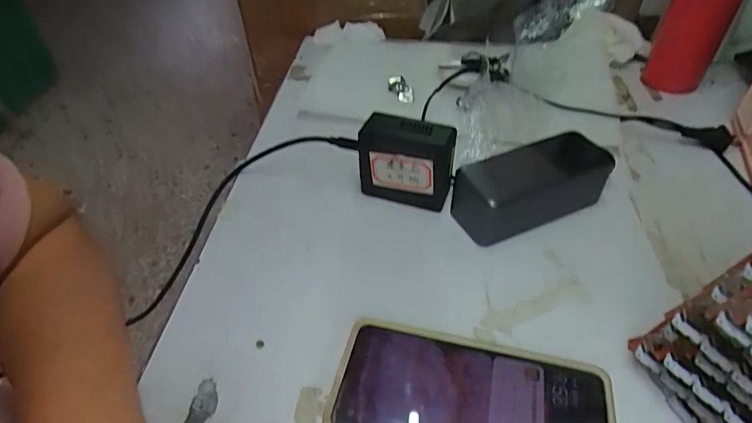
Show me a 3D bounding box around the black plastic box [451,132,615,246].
[{"bbox_3d":[0.135,-0.024,0.398,0.137,0.058,0.053,-19,47,-18],"label":"black plastic box"}]

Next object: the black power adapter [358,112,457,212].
[{"bbox_3d":[0.027,-0.044,0.410,0.080,0.071,0.032,15,46,17],"label":"black power adapter"}]

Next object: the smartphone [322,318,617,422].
[{"bbox_3d":[0.057,0.118,0.288,0.167,0.015,0.082,8,44,9],"label":"smartphone"}]

